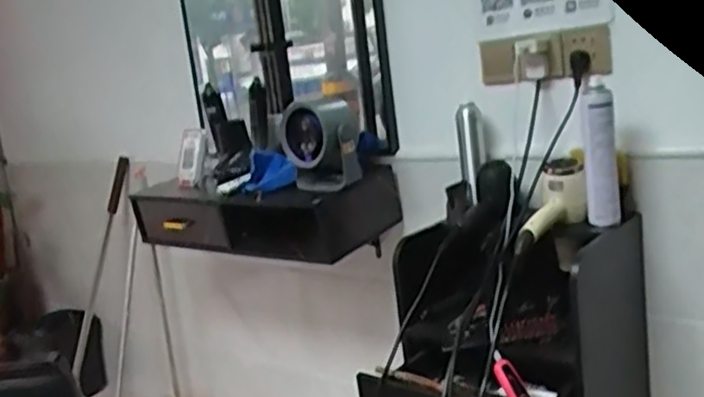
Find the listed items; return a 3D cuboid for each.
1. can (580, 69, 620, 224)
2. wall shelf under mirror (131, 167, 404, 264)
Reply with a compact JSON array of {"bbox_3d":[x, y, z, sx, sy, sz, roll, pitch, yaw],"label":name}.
[{"bbox_3d":[0.424,-0.076,1.178,0.054,0.233,0.062,-4,11,20],"label":"can"},{"bbox_3d":[-0.244,0.041,1.720,0.721,0.156,0.228,0,13,35],"label":"wall shelf under mirror"}]

